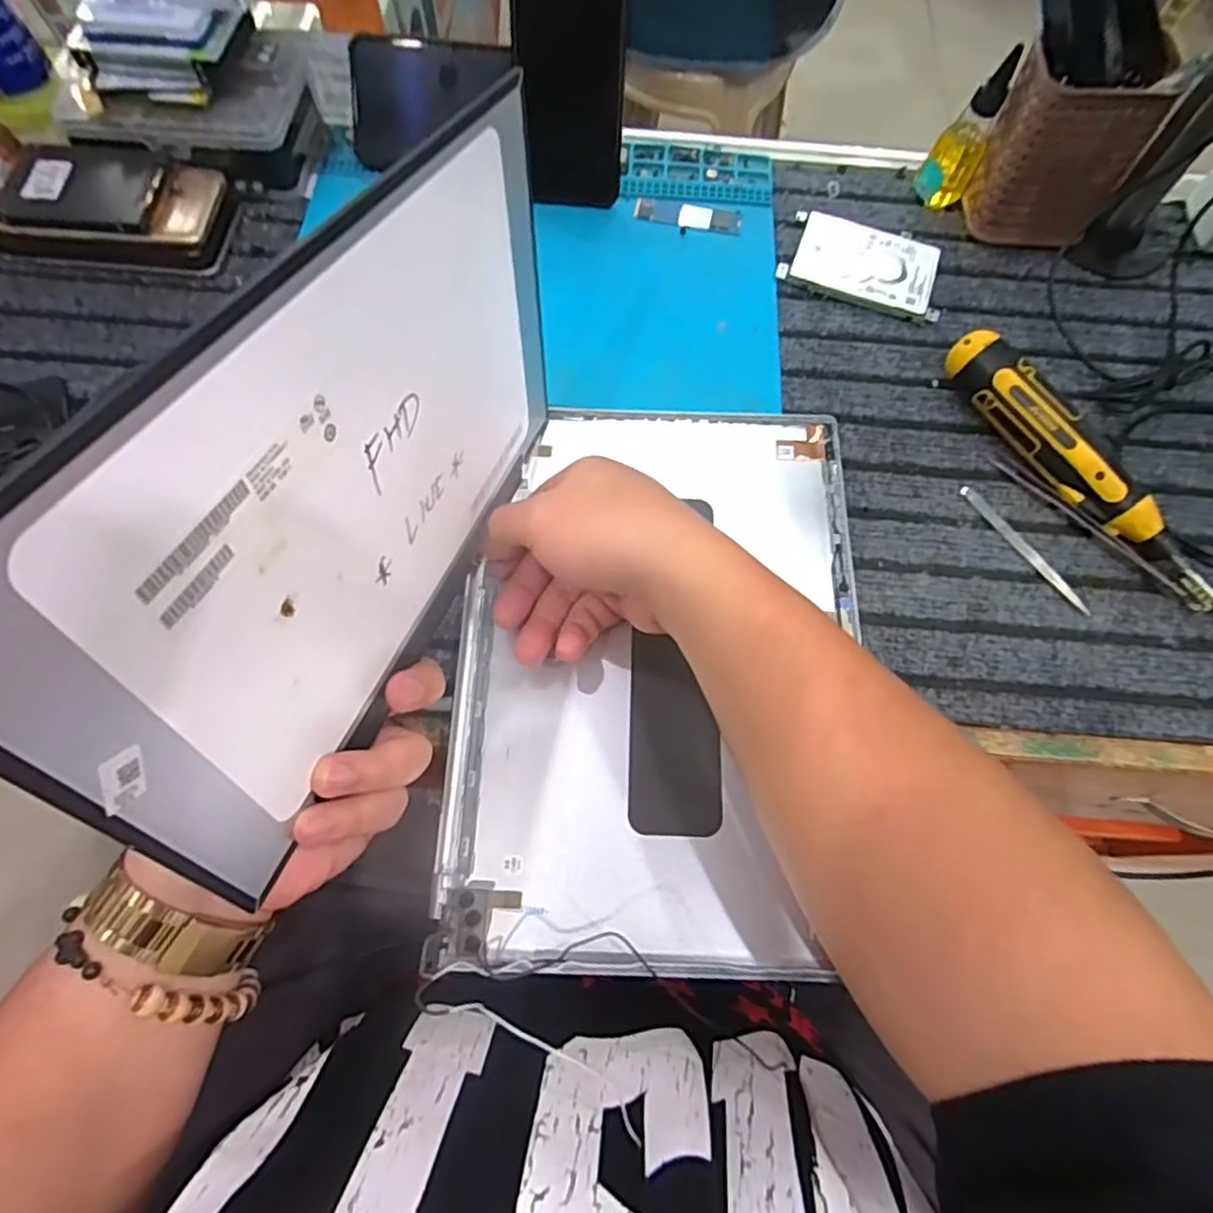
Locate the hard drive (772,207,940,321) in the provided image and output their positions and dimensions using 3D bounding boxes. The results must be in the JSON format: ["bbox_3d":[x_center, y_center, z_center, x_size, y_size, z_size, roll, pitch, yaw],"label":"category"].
[{"bbox_3d":[0.182,-0.242,0.469,0.107,0.011,0.068,20,71,7],"label":"hard drive"}]

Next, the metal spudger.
[{"bbox_3d":[0.248,-0.035,0.397,0.008,0.004,0.098,-31,73,-10],"label":"metal spudger"}]

